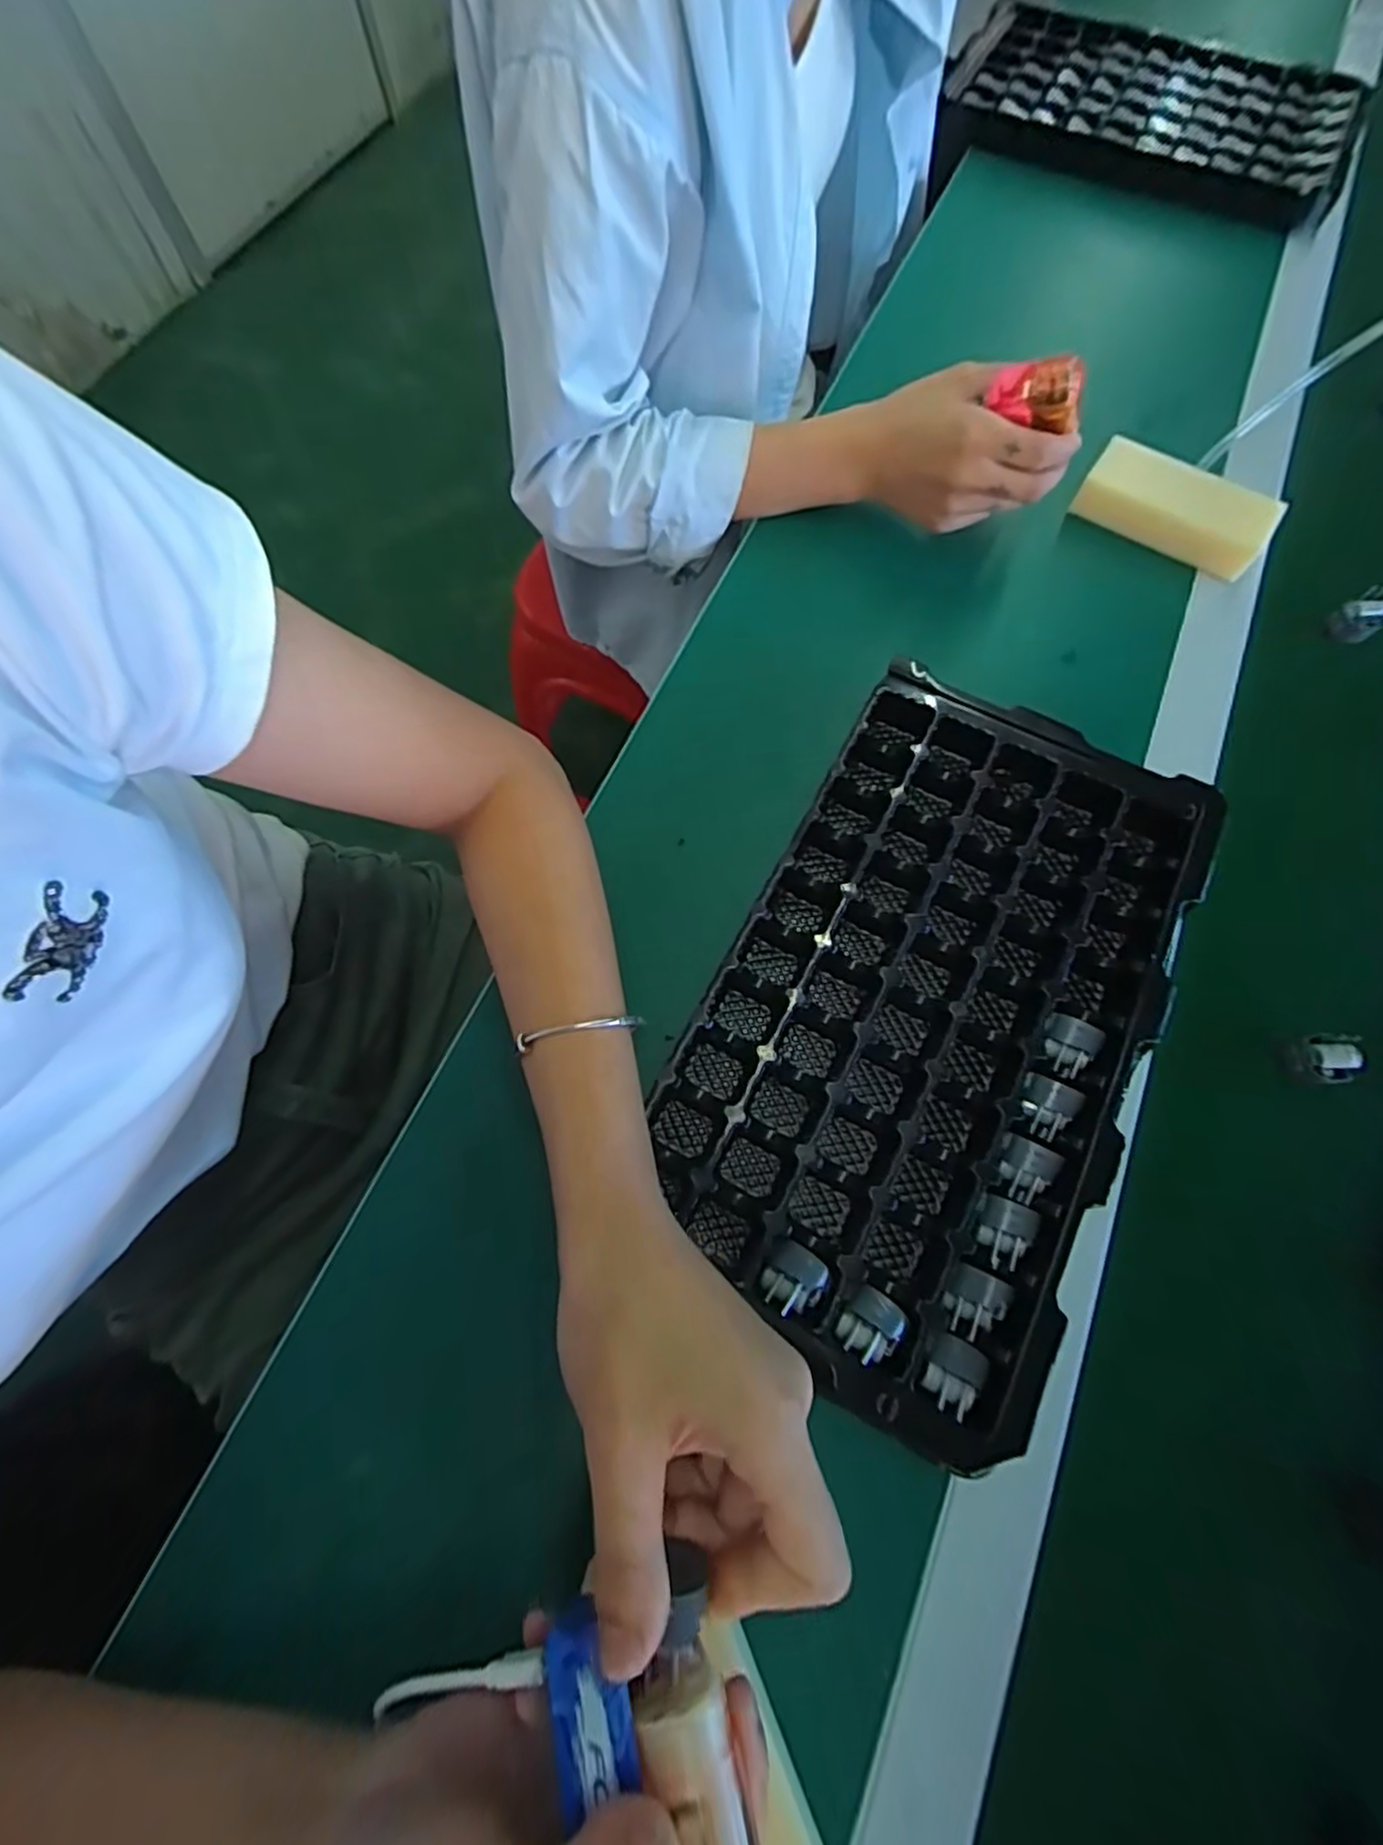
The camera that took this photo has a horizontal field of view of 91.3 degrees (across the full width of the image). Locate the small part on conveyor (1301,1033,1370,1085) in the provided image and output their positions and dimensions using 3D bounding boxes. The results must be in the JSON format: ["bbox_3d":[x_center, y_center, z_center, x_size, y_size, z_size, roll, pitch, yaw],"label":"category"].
[{"bbox_3d":[0.338,0.070,0.354,0.022,0.013,0.025,-9,72,-2],"label":"small part on conveyor"}]

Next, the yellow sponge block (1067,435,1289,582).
[{"bbox_3d":[0.332,-0.286,0.465,0.119,0.033,0.047,34,75,11],"label":"yellow sponge block"}]

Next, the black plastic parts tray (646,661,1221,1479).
[{"bbox_3d":[0.121,0.041,0.350,0.199,0.037,0.348,26,74,9],"label":"black plastic parts tray"}]

